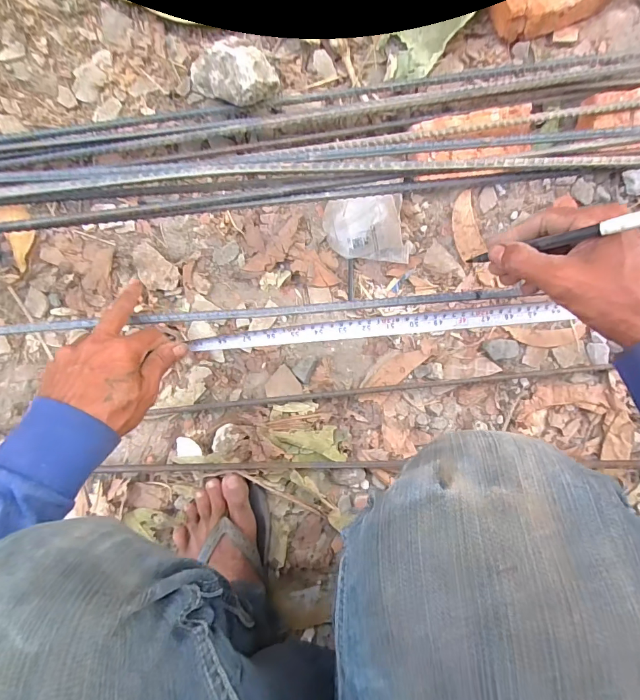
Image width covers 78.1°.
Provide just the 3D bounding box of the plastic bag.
[{"bbox_3d":[0.066,-0.168,0.548,0.115,0.045,0.089,-4,88,-2],"label":"plastic bag"}]

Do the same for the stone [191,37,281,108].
[{"bbox_3d":[-0.108,-0.350,0.504,0.111,0.064,0.071,25,87,-1],"label":"stone"}]

